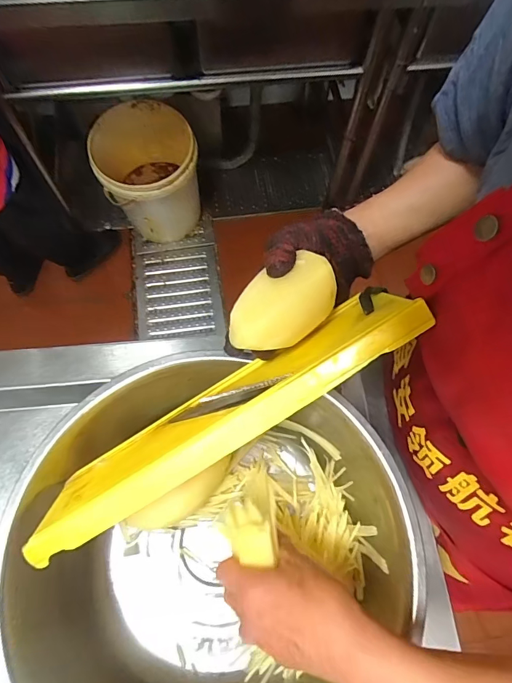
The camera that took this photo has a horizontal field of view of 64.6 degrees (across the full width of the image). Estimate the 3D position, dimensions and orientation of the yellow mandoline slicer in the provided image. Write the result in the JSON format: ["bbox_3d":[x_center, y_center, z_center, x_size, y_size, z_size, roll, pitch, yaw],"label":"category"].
[{"bbox_3d":[-0.025,0.058,0.327,0.332,0.116,0.023,-32,106,4],"label":"yellow mandoline slicer"}]

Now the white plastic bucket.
[{"bbox_3d":[-0.375,-0.563,1.456,0.329,0.392,0.358,-16,71,-8],"label":"white plastic bucket"}]

